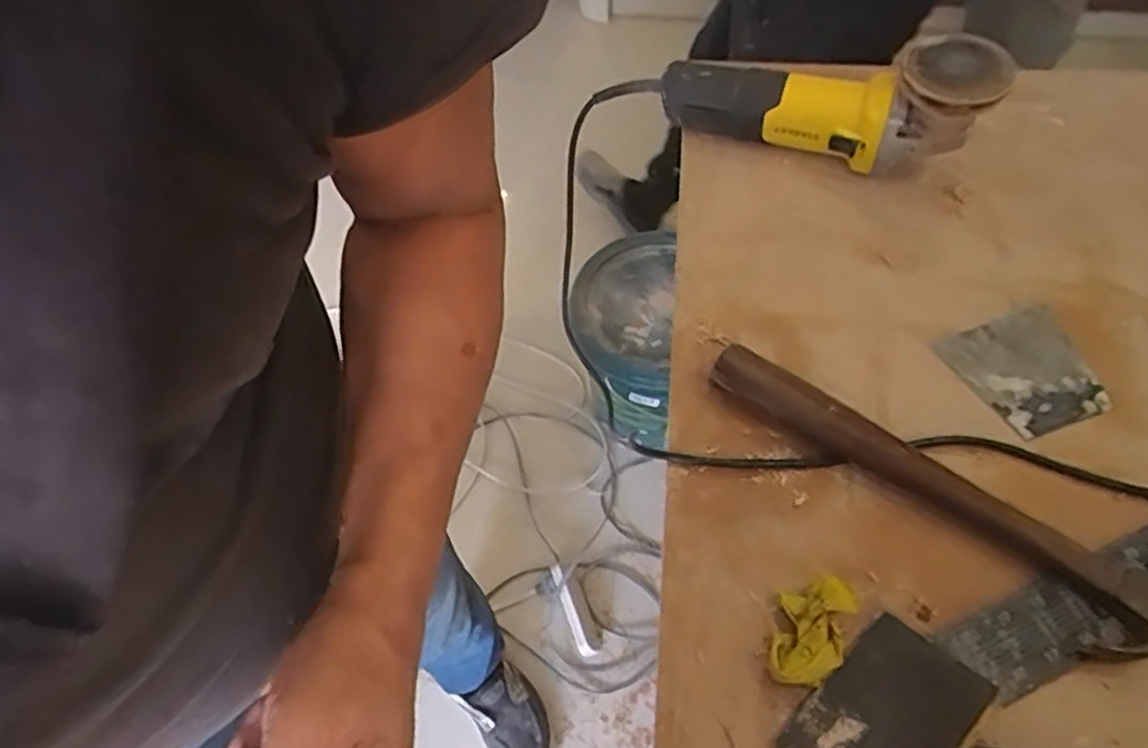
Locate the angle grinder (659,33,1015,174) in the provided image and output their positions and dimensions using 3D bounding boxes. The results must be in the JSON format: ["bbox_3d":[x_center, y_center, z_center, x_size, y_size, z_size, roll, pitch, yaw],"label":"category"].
[{"bbox_3d":[0.230,-0.245,0.643,0.275,0.089,0.108,14,59,30],"label":"angle grinder"}]

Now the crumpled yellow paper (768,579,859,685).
[{"bbox_3d":[0.147,0.158,0.437,0.042,0.025,0.067,14,60,11],"label":"crumpled yellow paper"}]

